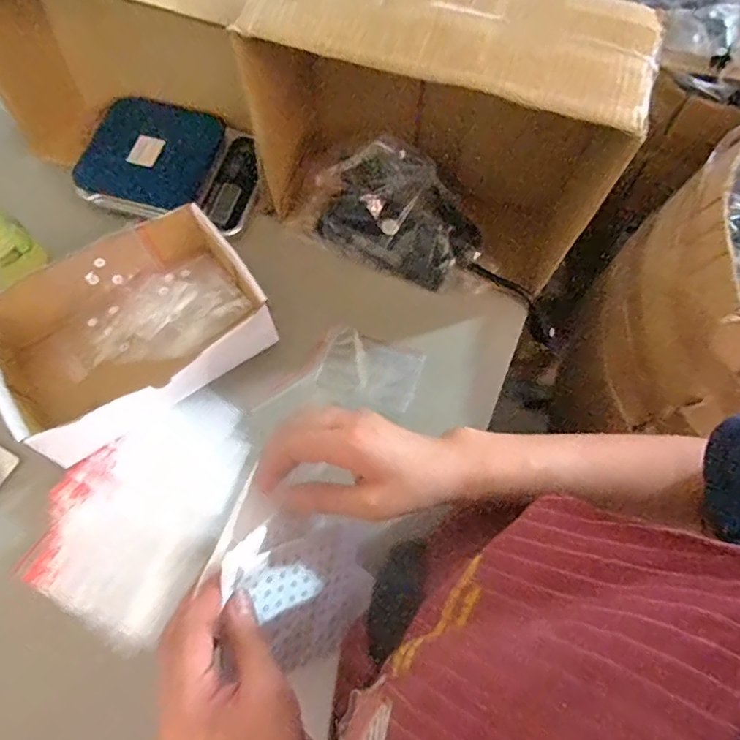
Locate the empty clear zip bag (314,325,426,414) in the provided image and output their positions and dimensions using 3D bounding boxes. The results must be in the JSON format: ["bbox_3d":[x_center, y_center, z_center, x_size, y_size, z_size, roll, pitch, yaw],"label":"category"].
[{"bbox_3d":[-0.001,0.000,0.543,0.098,0.006,0.072,23,72,9],"label":"empty clear zip bag"}]

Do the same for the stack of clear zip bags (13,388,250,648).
[{"bbox_3d":[-0.199,0.117,0.477,0.141,0.019,0.212,28,69,8],"label":"stack of clear zip bags"}]

